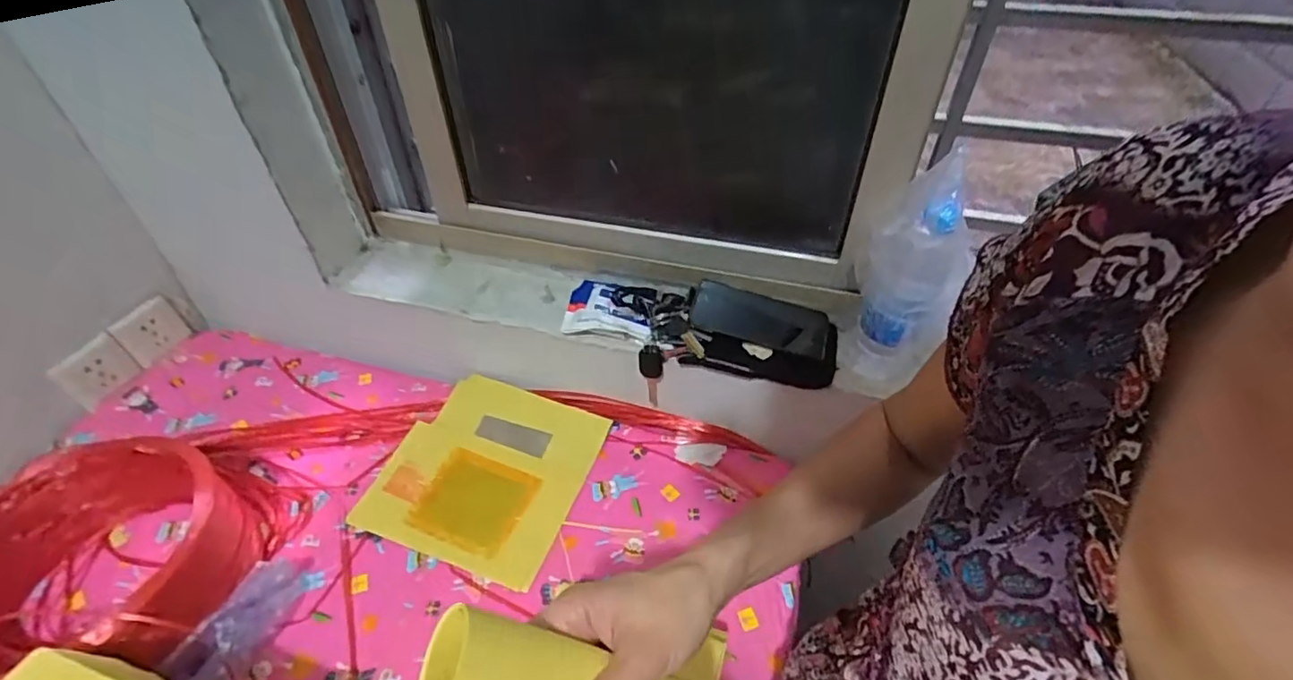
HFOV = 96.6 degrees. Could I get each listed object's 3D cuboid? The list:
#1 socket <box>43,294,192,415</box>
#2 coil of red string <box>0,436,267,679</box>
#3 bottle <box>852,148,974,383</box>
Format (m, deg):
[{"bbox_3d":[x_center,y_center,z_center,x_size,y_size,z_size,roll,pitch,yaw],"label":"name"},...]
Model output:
[{"bbox_3d":[-0.808,0.017,0.897,0.041,0.088,0.182,12,47,17],"label":"socket"},{"bbox_3d":[-0.573,0.238,0.613,0.233,0.148,0.259,-18,45,-13],"label":"coil of red string"},{"bbox_3d":[0.271,-0.059,0.605,0.094,0.255,0.089,13,47,18],"label":"bottle"}]

